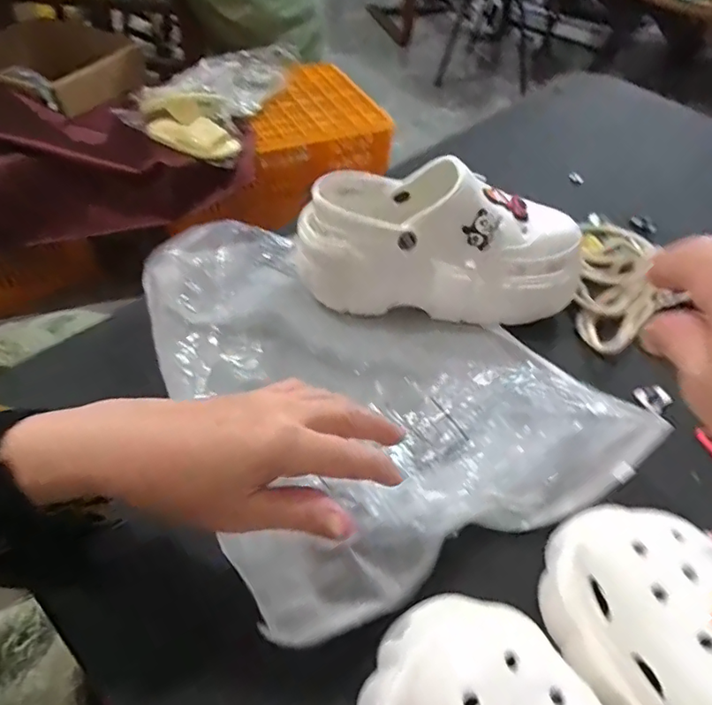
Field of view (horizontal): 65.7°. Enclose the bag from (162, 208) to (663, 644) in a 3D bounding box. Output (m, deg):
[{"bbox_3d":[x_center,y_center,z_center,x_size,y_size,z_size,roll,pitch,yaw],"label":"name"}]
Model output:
[{"bbox_3d":[0.004,0.008,0.421,0.265,0.059,0.319,-19,53,-20],"label":"bag"}]

